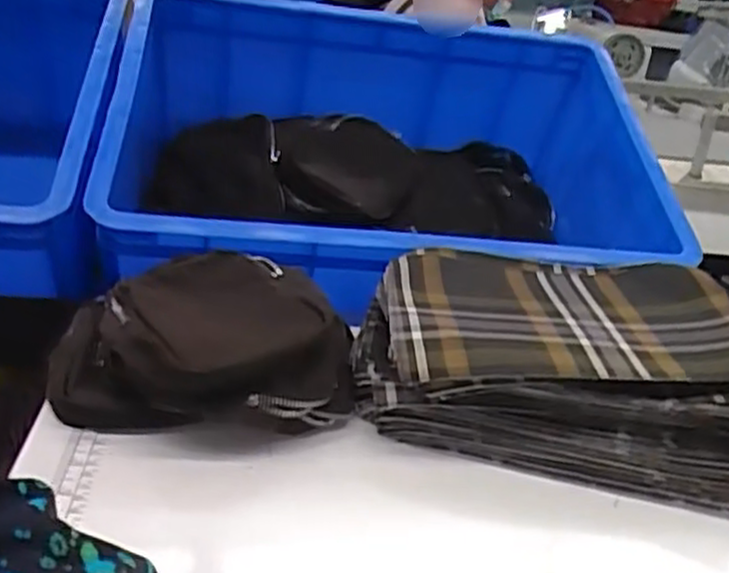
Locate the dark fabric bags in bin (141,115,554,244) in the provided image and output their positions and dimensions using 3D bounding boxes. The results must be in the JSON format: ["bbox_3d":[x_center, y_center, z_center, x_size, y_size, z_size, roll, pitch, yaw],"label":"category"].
[{"bbox_3d":[0.008,-0.130,0.866,0.464,0.106,0.200,-1,24,-19],"label":"dark fabric bags in bin"}]

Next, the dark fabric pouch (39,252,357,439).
[{"bbox_3d":[-0.109,0.034,0.525,0.199,0.065,0.150,3,23,-9],"label":"dark fabric pouch"}]

